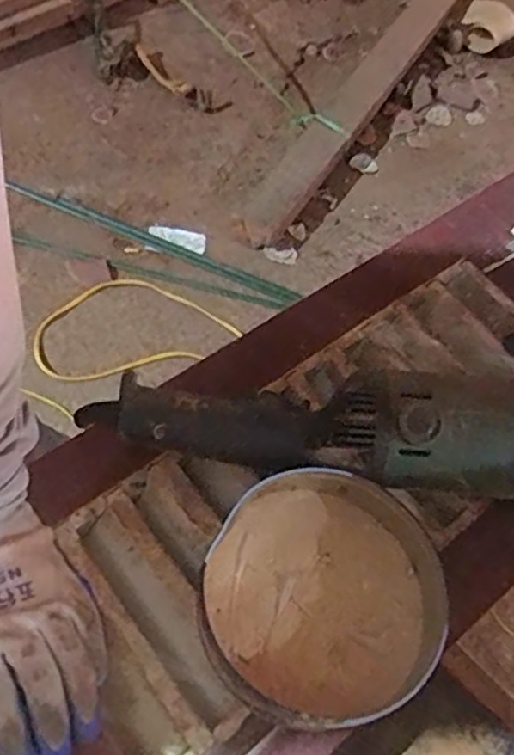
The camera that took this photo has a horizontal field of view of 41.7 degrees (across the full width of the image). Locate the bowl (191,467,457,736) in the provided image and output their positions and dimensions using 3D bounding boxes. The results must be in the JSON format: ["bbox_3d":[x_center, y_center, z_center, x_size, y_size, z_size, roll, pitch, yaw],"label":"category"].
[{"bbox_3d":[0.041,0.136,0.425,0.146,0.050,0.146,3,61,-6],"label":"bowl"}]

